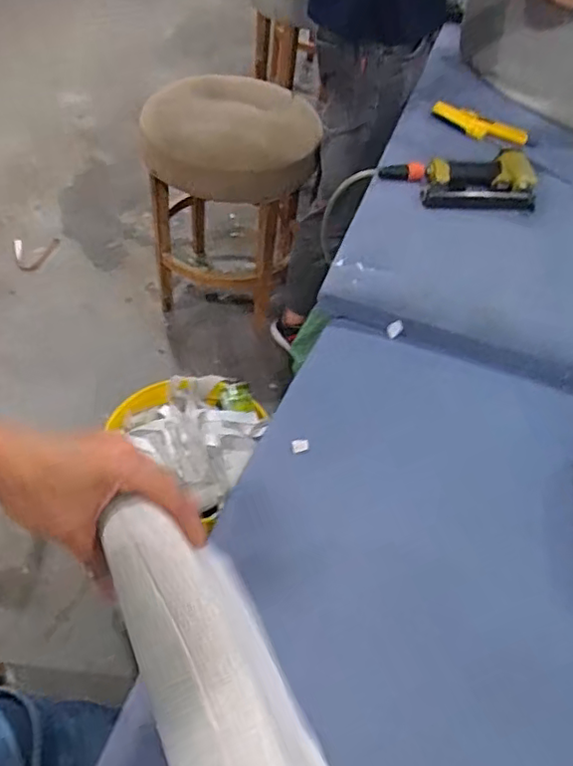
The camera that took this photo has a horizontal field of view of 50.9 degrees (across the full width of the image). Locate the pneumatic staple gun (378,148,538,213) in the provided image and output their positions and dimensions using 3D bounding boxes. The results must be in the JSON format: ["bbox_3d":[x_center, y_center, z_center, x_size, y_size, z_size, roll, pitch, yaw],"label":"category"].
[{"bbox_3d":[0.281,-0.327,0.973,0.242,0.041,0.123,-1,51,-8],"label":"pneumatic staple gun"}]

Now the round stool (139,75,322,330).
[{"bbox_3d":[-0.161,-0.467,1.668,0.403,0.590,0.371,-1,51,-8],"label":"round stool"}]

